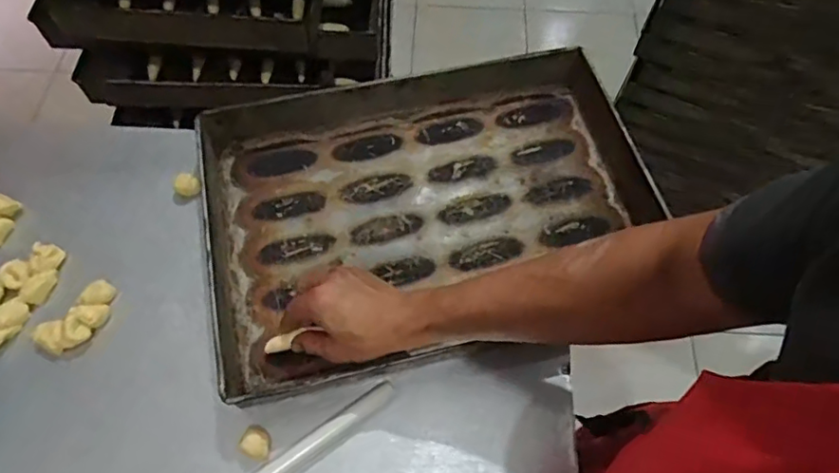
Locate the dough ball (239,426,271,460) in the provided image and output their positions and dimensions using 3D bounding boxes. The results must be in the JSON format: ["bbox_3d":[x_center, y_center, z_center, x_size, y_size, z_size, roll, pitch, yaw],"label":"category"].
[{"bbox_3d":[-0.161,0.205,0.566,0.030,0.027,0.025,30,66,14],"label":"dough ball"}]

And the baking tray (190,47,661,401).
[{"bbox_3d":[0.013,-0.040,0.675,0.516,0.061,0.357,-11,63,-7],"label":"baking tray"}]

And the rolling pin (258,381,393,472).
[{"bbox_3d":[-0.137,0.229,0.560,0.263,0.018,0.022,-32,67,-16],"label":"rolling pin"}]

